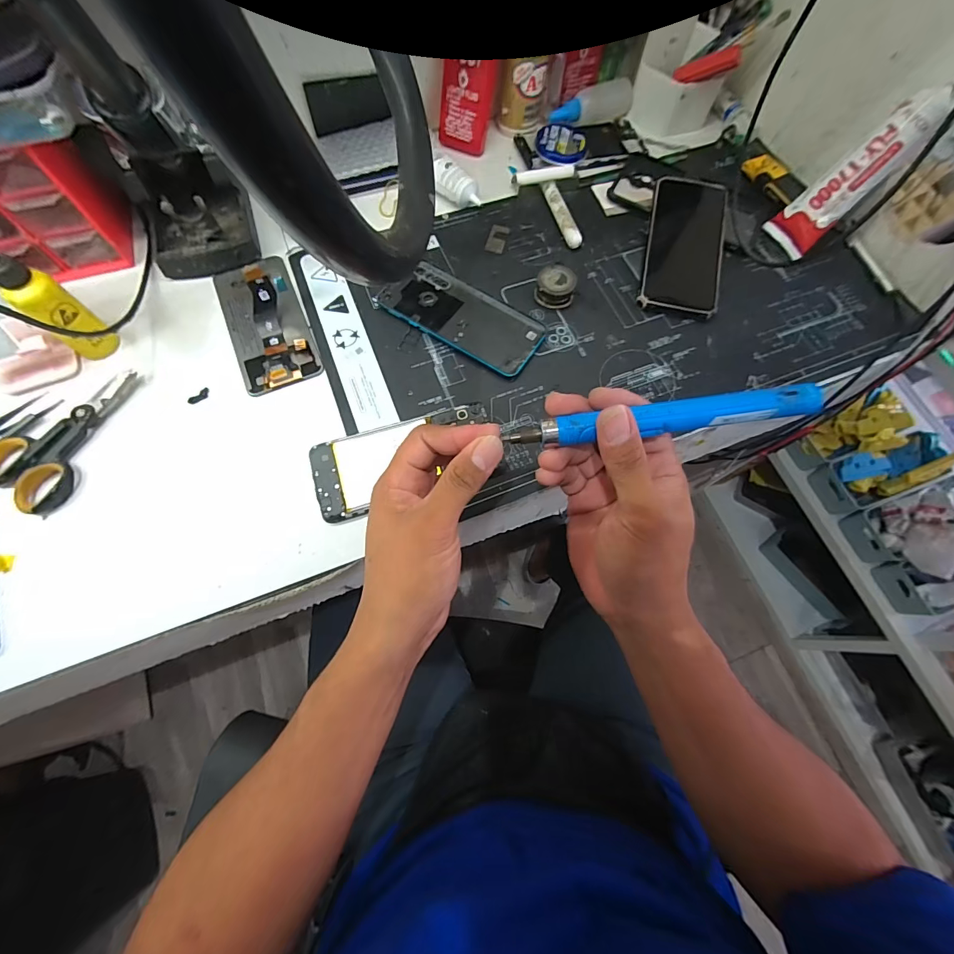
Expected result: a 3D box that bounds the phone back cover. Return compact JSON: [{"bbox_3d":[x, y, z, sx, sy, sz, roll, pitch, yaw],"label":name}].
[{"bbox_3d":[-0.014,-0.164,0.423,0.163,0.009,0.075,32,72,9],"label":"phone back cover"}]

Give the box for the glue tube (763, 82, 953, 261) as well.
[{"bbox_3d":[0.382,-0.304,0.420,0.023,0.158,0.054,-5,65,-34],"label":"glue tube"}]

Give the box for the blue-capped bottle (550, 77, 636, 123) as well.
[{"bbox_3d":[0.142,-0.467,0.528,0.110,0.027,0.036,-23,72,-10],"label":"blue-capped bottle"}]

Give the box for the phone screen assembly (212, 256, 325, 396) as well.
[{"bbox_3d":[-0.206,-0.157,0.399,0.071,0.042,0.154,-22,70,-12],"label":"phone screen assembly"}]

